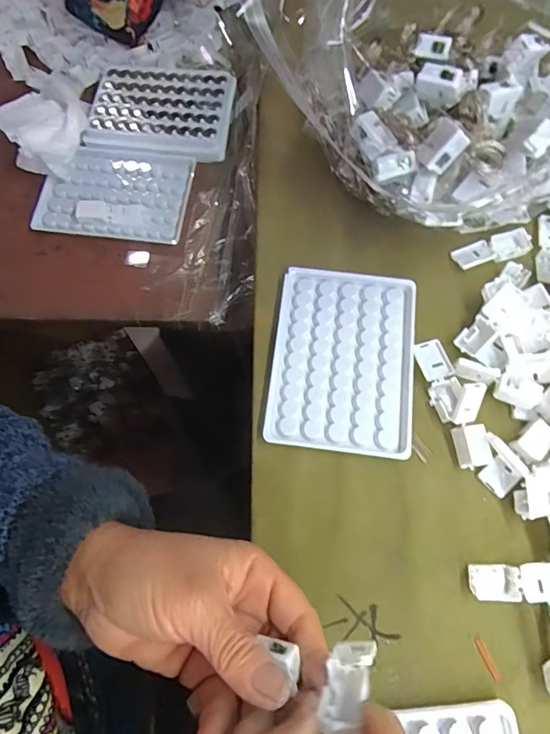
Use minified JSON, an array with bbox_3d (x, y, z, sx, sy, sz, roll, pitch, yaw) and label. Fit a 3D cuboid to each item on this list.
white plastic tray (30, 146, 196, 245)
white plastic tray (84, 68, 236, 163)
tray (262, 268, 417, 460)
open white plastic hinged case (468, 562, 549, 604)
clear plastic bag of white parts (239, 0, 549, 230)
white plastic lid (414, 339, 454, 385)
[{"bbox_3d":[-0.142,-0.154,0.429,0.129,0.017,0.086,8,70,3],"label":"white plastic tray"},{"bbox_3d":[-0.103,-0.237,0.447,0.126,0.018,0.089,6,69,5],"label":"white plastic tray"},{"bbox_3d":[0.046,-0.006,0.329,0.093,0.008,0.128,6,69,5],"label":"tray"},{"bbox_3d":[0.141,0.124,0.278,0.056,0.009,0.021,-2,68,2],"label":"open white plastic hinged case"},{"bbox_3d":[0.116,-0.170,0.318,0.233,0.135,0.143,-21,69,-6],"label":"clear plastic bag of white parts"},{"bbox_3d":[0.107,-0.004,0.325,0.021,0.004,0.029,-18,69,-5],"label":"white plastic lid"}]

